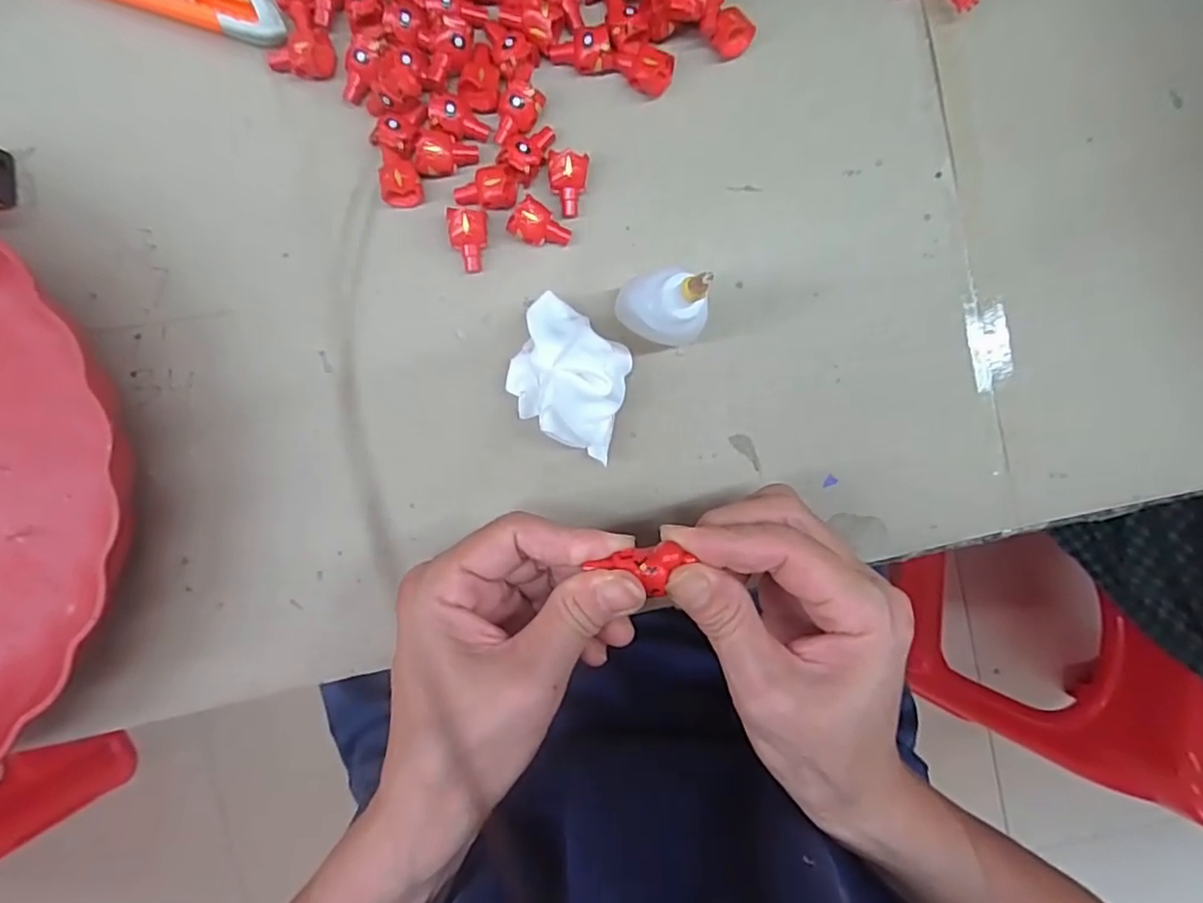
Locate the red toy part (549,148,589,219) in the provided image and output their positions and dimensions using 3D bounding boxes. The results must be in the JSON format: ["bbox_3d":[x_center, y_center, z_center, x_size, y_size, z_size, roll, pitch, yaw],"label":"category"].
[{"bbox_3d":[-0.015,-0.112,0.271,0.016,0.013,0.024,8,92,-3],"label":"red toy part"}]

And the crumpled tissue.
[{"bbox_3d":[-0.012,-0.030,0.264,0.048,0.032,0.053,20,91,-3],"label":"crumpled tissue"}]

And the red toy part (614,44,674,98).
[{"bbox_3d":[0.017,-0.160,0.270,0.025,0.014,0.016,11,92,-3],"label":"red toy part"}]

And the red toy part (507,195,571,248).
[{"bbox_3d":[-0.026,-0.094,0.270,0.025,0.015,0.016,24,91,-3],"label":"red toy part"}]

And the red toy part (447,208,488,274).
[{"bbox_3d":[-0.056,-0.088,0.270,0.016,0.012,0.024,1,92,-2],"label":"red toy part"}]

